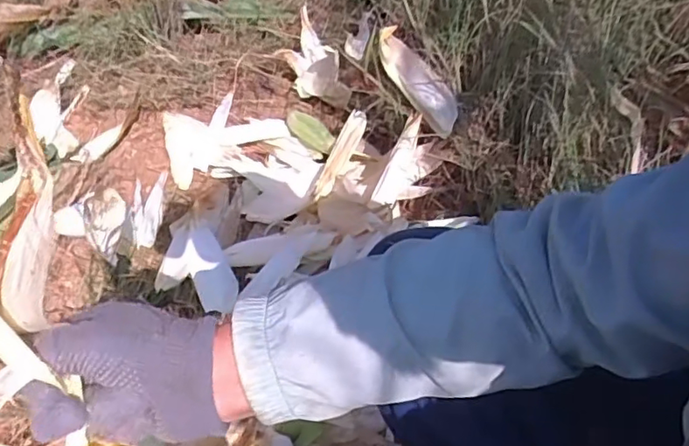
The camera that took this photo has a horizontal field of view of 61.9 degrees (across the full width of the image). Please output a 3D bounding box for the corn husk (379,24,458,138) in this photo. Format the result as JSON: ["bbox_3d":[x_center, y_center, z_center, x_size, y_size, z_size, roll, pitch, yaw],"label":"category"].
[{"bbox_3d":[0.121,-0.231,0.947,0.054,0.076,0.194,-31,81,-31],"label":"corn husk"}]

